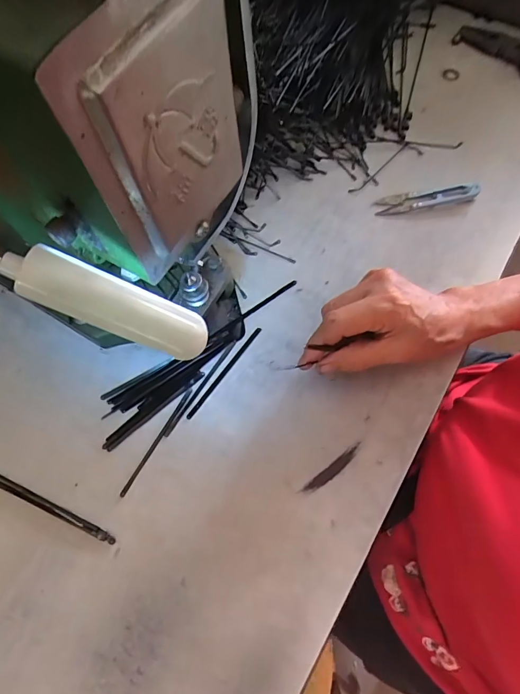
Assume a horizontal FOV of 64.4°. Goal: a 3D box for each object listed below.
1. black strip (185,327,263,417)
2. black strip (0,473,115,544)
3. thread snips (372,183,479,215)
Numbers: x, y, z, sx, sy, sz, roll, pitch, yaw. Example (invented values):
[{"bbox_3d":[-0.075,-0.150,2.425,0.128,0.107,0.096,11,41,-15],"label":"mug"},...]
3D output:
[{"bbox_3d":[-0.031,0.021,0.358,0.006,0.004,0.098,35,74,13],"label":"black strip"},{"bbox_3d":[-0.194,0.112,0.327,0.179,0.005,0.009,23,72,9],"label":"black strip"},{"bbox_3d":[0.163,-0.145,0.404,0.099,0.011,0.022,-5,70,-1],"label":"thread snips"}]

